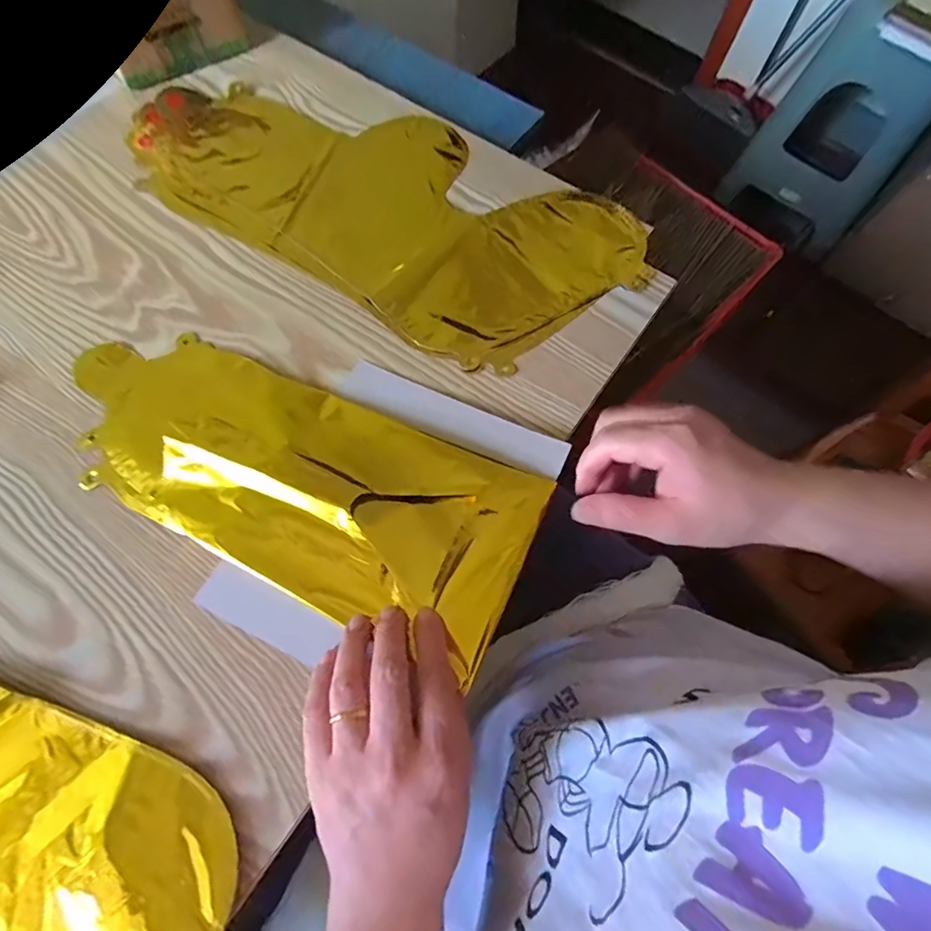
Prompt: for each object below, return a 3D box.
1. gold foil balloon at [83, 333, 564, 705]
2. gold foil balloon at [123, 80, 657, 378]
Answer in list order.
[{"bbox_3d":[-0.114,0.004,0.327,0.319,0.018,0.128,23,67,7],"label":"gold foil balloon"},{"bbox_3d":[-0.078,-0.232,0.433,0.439,0.009,0.207,30,68,10],"label":"gold foil balloon"}]

